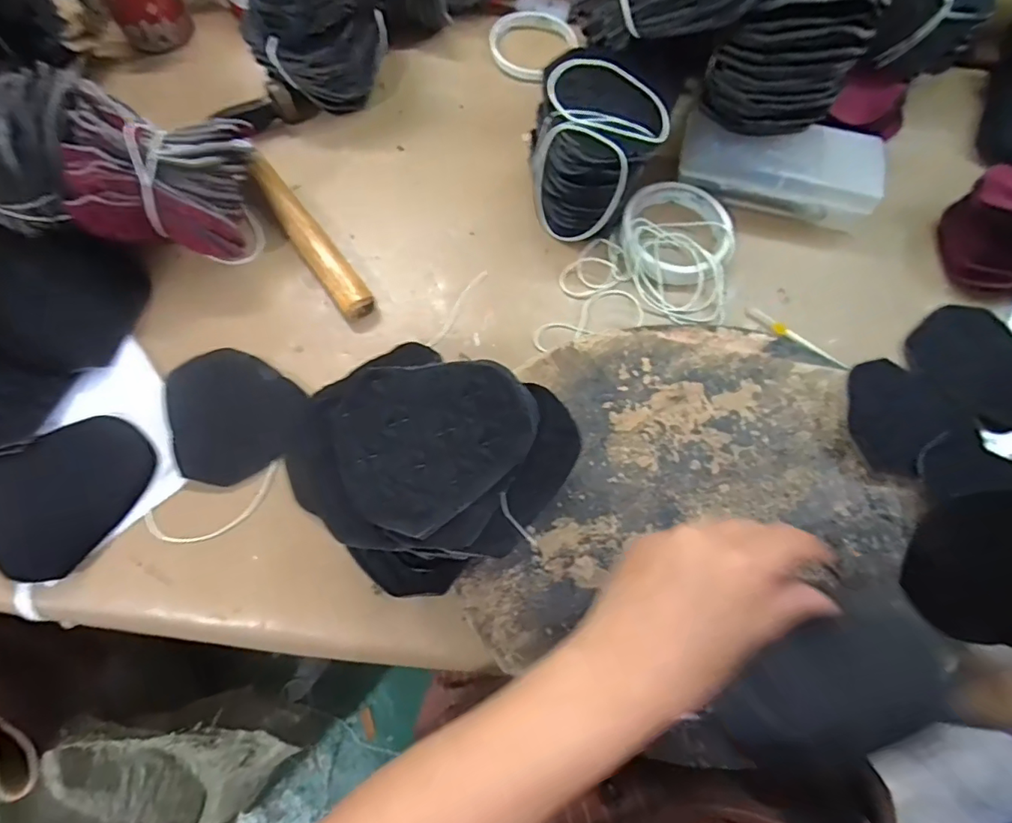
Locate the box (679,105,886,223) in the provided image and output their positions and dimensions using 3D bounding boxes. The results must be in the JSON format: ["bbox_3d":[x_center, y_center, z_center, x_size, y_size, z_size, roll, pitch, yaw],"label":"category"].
[{"bbox_3d":[0.230,-0.205,0.439,0.160,0.051,0.065,10,70,3],"label":"box"}]

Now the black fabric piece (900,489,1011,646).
[{"bbox_3d":[0.290,0.096,0.298,0.011,0.088,0.090,1,38,-41],"label":"black fabric piece"}]

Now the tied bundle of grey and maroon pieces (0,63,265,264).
[{"bbox_3d":[-0.292,-0.173,0.364,0.209,0.088,0.083,8,68,-22],"label":"tied bundle of grey and maroon pieces"}]

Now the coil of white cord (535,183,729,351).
[{"bbox_3d":[0.101,-0.124,0.421,0.170,0.028,0.121,-10,70,-4],"label":"coil of white cord"}]

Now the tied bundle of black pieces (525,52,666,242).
[{"bbox_3d":[0.064,-0.202,0.407,0.098,0.096,0.091,0,70,0],"label":"tied bundle of black pieces"}]

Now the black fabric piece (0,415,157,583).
[{"bbox_3d":[-0.304,0.051,0.350,0.092,0.014,0.109,33,73,11],"label":"black fabric piece"}]

